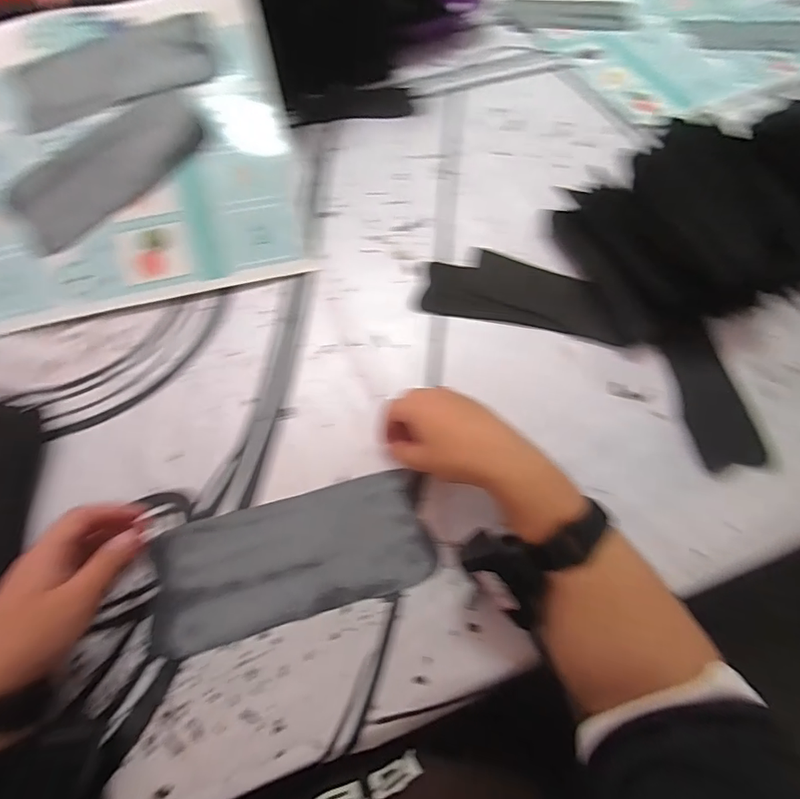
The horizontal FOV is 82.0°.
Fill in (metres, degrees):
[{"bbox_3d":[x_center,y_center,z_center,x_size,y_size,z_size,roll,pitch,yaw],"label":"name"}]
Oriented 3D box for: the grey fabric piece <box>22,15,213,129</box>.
[{"bbox_3d":[-0.313,-0.372,0.519,0.219,0.014,0.088,-29,82,-15],"label":"grey fabric piece"}]

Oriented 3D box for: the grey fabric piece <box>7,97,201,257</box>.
[{"bbox_3d":[-0.311,-0.252,0.496,0.215,0.013,0.086,-43,92,-9],"label":"grey fabric piece"}]

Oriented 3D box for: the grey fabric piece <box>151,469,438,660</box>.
[{"bbox_3d":[-0.086,0.128,0.380,0.219,0.010,0.098,-15,63,-9],"label":"grey fabric piece"}]

